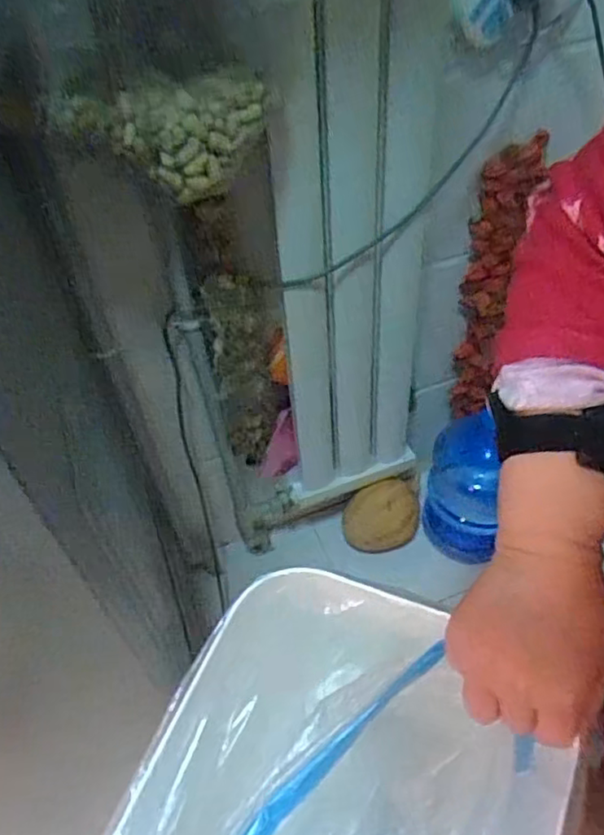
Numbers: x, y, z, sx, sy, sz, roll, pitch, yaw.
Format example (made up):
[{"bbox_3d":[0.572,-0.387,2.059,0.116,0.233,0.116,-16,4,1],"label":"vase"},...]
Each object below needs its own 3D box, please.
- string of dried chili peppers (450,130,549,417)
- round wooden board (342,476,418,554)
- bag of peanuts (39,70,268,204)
[{"bbox_3d":[0.337,-0.210,1.074,0.111,0.511,0.065,-14,48,-9],"label":"string of dried chili peppers"},{"bbox_3d":[0.167,0.212,1.296,0.162,0.161,0.015,-13,18,-7],"label":"round wooden board"},{"bbox_3d":[-0.123,-0.275,0.589,0.214,0.100,0.074,-21,50,-15],"label":"bag of peanuts"}]

